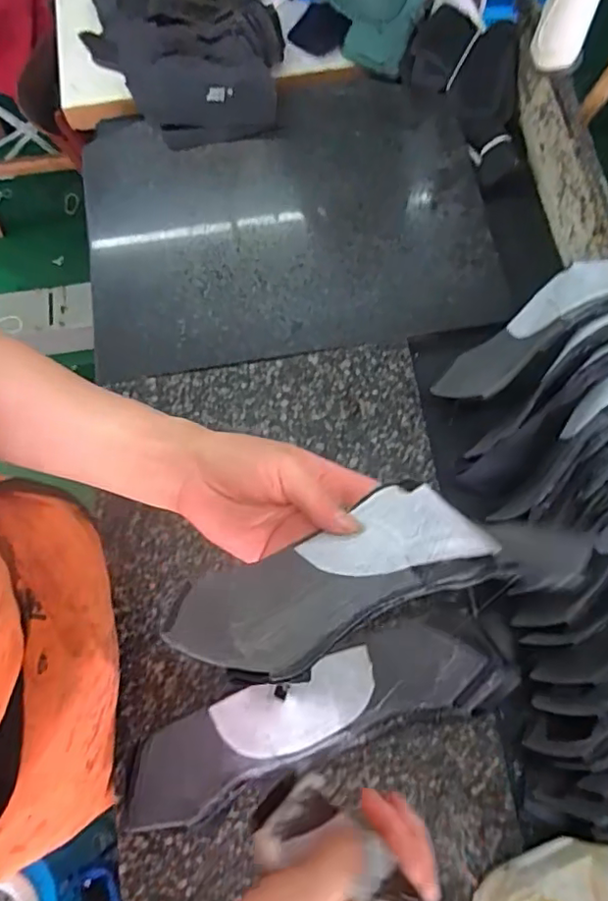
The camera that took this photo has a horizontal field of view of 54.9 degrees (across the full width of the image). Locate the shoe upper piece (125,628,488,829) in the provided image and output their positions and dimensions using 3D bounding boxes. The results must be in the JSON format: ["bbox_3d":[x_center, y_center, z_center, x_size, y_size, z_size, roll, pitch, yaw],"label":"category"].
[{"bbox_3d":[0.005,0.232,0.505,0.331,0.054,0.086,-22,74,-5],"label":"shoe upper piece"}]

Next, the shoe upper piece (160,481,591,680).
[{"bbox_3d":[0.038,0.065,0.334,0.235,0.057,0.077,-9,72,-25],"label":"shoe upper piece"}]

